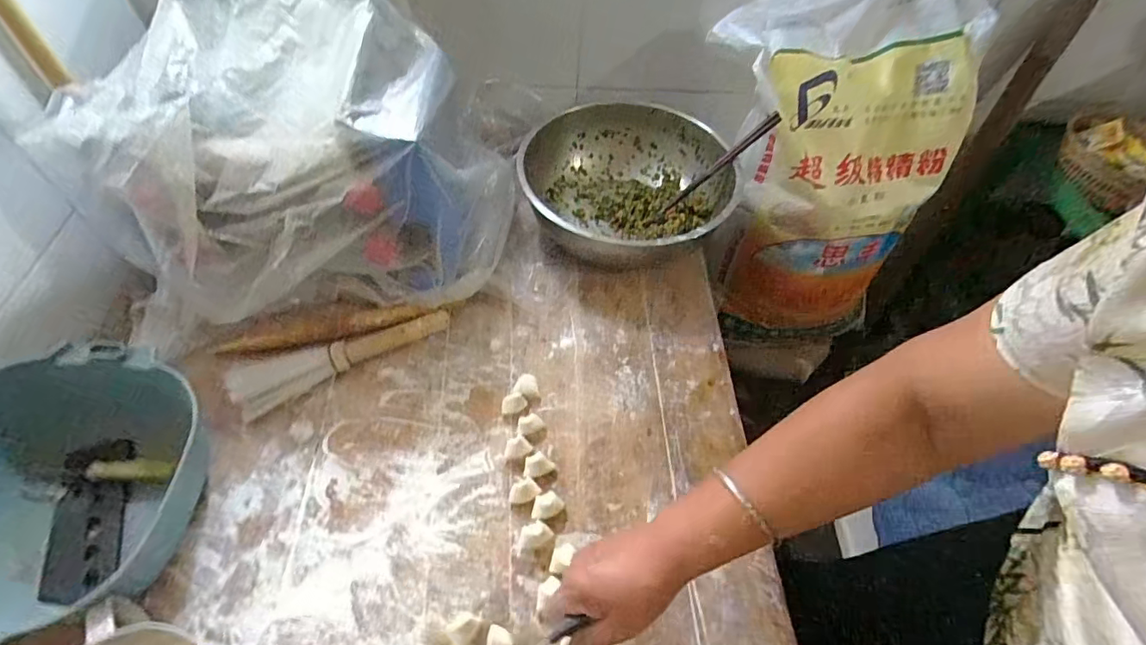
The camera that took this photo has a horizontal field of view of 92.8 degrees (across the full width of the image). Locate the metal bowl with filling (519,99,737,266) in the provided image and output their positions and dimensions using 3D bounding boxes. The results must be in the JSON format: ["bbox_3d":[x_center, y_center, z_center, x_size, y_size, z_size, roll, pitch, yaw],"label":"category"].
[{"bbox_3d":[0.073,-0.187,0.799,0.287,0.114,0.285,1,53,-2],"label":"metal bowl with filling"}]

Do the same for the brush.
[{"bbox_3d":[-0.277,0.032,0.662,0.254,0.037,0.056,-27,59,-21],"label":"brush"}]

